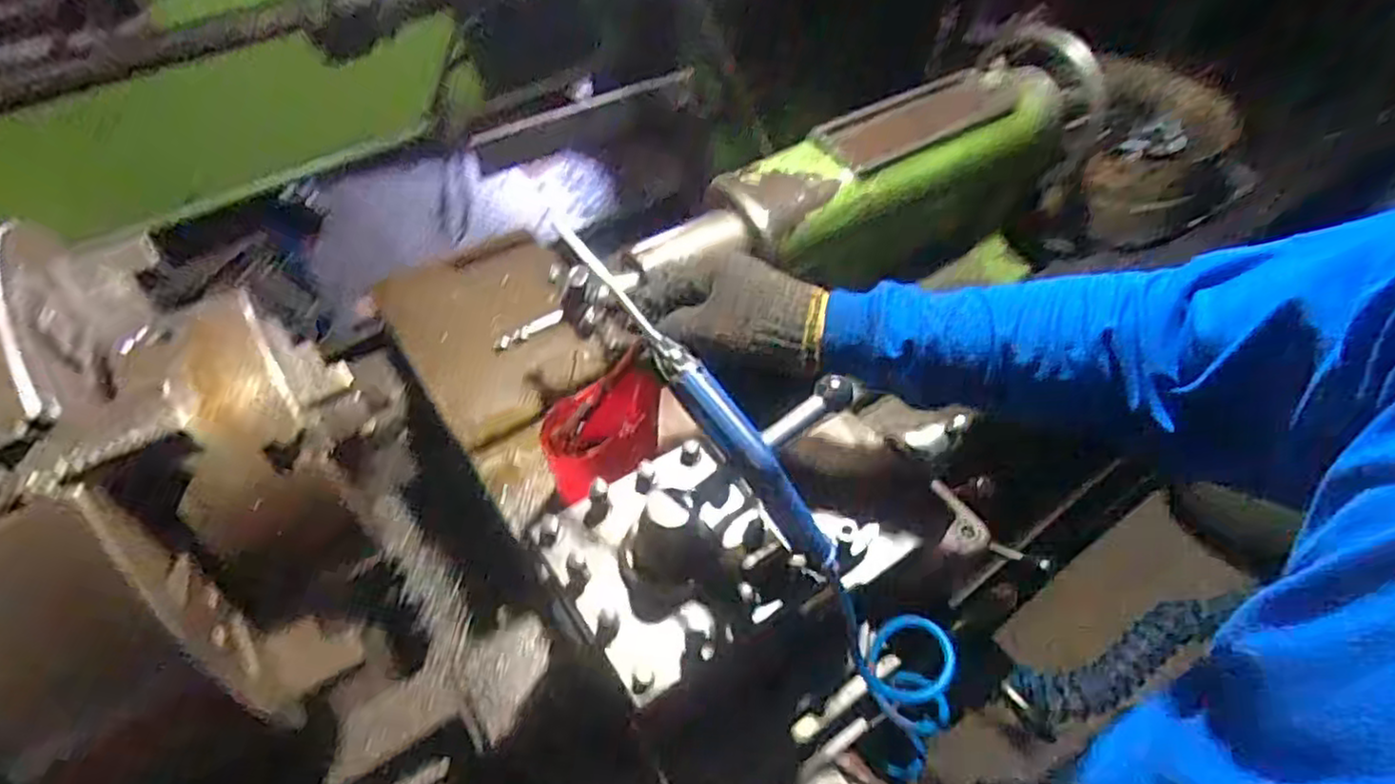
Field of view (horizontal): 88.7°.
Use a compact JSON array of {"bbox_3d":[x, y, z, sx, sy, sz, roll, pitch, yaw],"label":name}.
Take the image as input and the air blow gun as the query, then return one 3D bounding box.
[{"bbox_3d":[0.008,0.011,0.424,0.272,0.036,0.020,52,54,-19],"label":"air blow gun"}]

